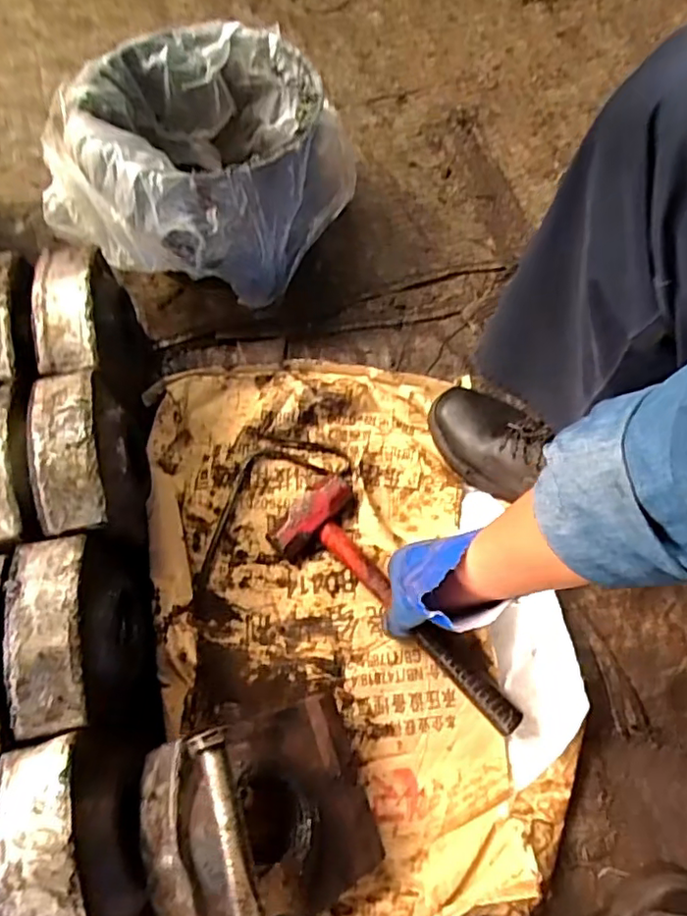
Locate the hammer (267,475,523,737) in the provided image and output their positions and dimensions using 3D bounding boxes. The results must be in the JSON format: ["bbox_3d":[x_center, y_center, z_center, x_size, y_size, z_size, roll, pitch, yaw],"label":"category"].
[{"bbox_3d":[0.059,0.161,0.649,0.105,0.036,0.327,-42,75,-16],"label":"hammer"}]

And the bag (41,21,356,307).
[{"bbox_3d":[-0.172,-0.378,0.760,0.339,0.157,0.304,1,68,-1],"label":"bag"}]

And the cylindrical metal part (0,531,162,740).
[{"bbox_3d":[-0.236,0.169,0.565,0.089,0.183,0.170,-11,69,-6],"label":"cylindrical metal part"}]

